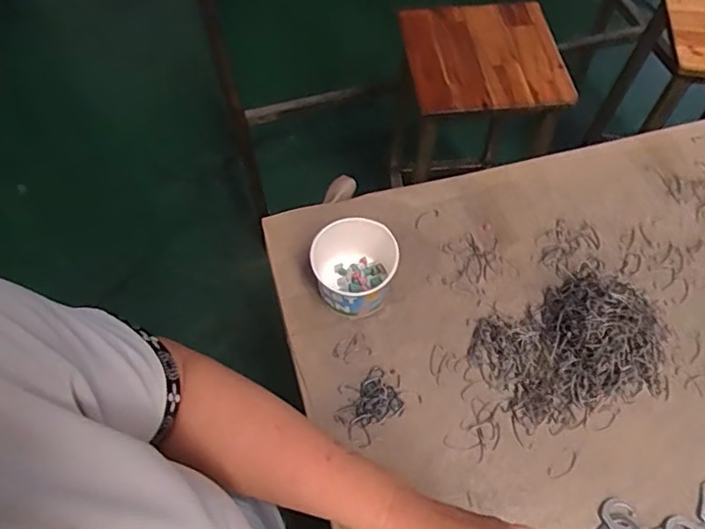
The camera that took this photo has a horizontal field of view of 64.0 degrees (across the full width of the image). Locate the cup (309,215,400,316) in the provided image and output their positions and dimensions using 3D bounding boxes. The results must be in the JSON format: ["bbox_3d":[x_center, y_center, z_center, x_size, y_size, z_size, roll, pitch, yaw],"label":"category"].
[{"bbox_3d":[0.003,0.006,0.629,0.094,0.075,0.095,0,59,0],"label":"cup"}]

